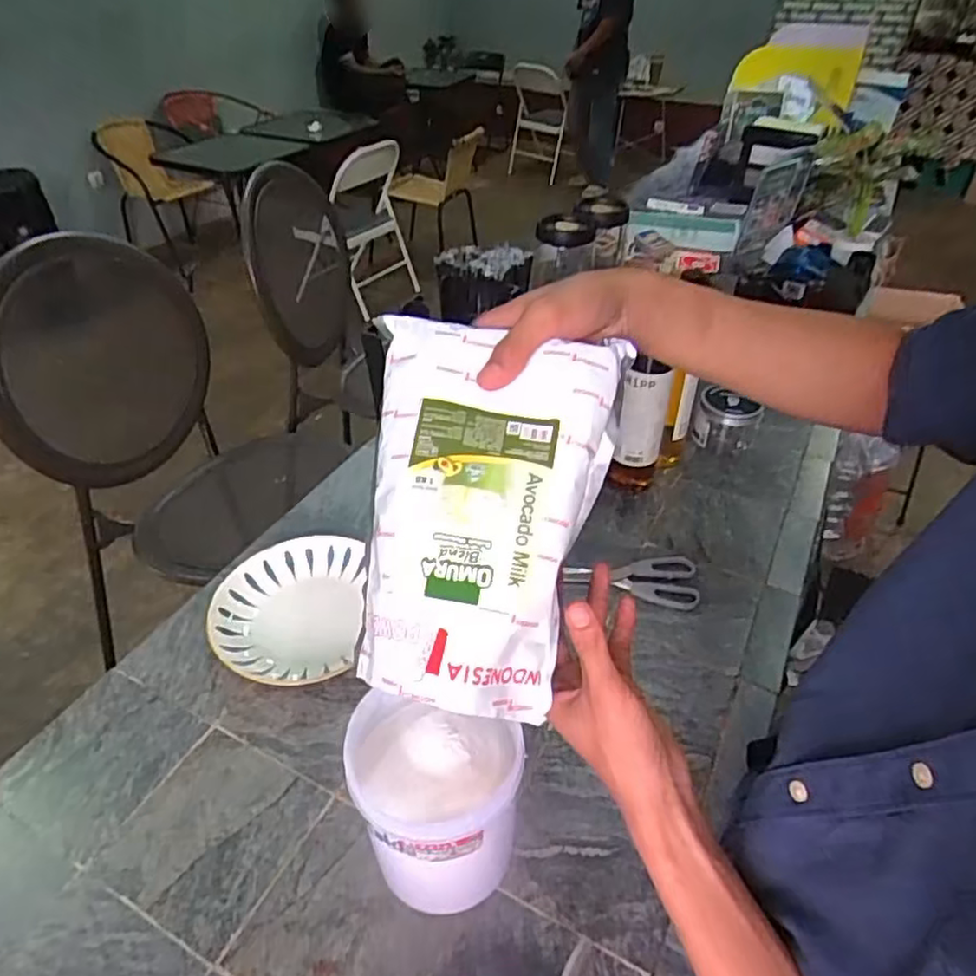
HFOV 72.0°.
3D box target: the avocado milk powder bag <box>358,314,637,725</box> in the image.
[{"bbox_3d":[-0.005,0.014,0.431,0.153,0.055,0.241,8,71,5],"label":"avocado milk powder bag"}]

